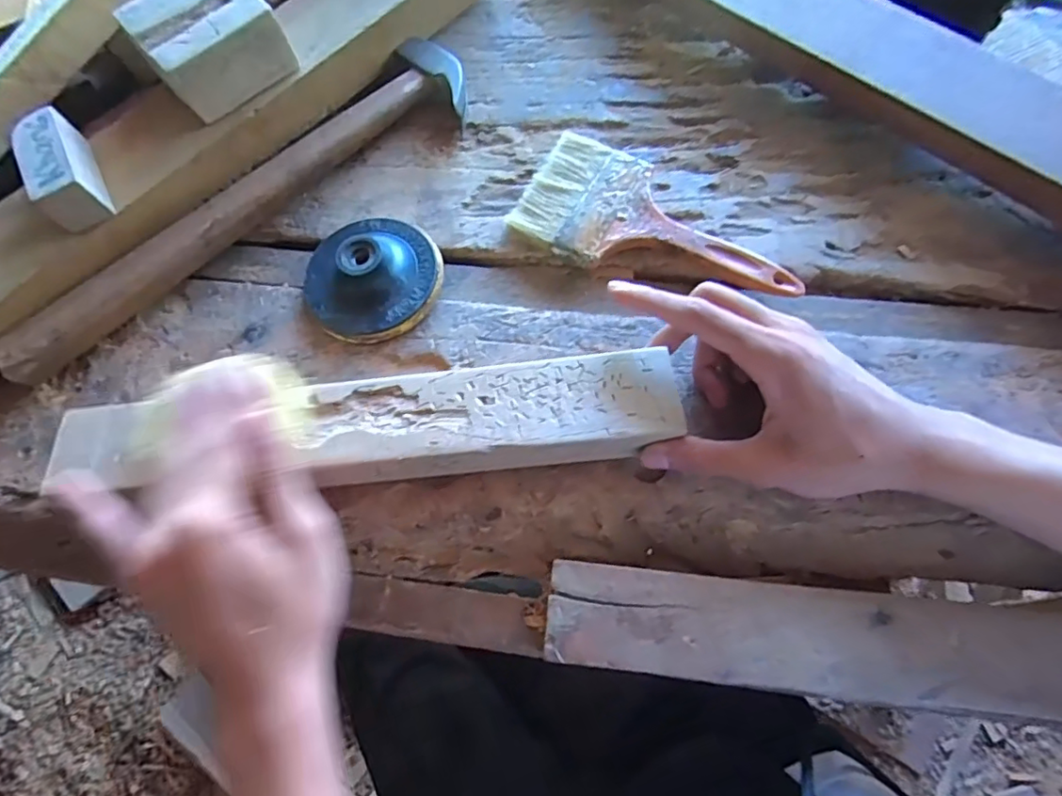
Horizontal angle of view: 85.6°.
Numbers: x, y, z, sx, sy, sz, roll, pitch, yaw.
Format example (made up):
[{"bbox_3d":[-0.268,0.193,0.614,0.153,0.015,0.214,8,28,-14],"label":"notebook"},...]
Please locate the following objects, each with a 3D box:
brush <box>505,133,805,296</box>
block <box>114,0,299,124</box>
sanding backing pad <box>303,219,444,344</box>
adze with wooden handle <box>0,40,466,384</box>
[{"bbox_3d":[0.082,-0.109,0.379,0.185,0.018,0.086,29,74,12],"label":"brush"},{"bbox_3d":[-0.214,-0.236,0.382,0.084,0.044,0.081,-41,74,-11],"label":"block"},{"bbox_3d":[-0.104,-0.082,0.372,0.087,0.030,0.086,-37,73,-10],"label":"sanding backing pad"},{"bbox_3d":[-0.196,-0.142,0.397,0.352,0.034,0.081,-39,73,-11],"label":"adze with wooden handle"}]

